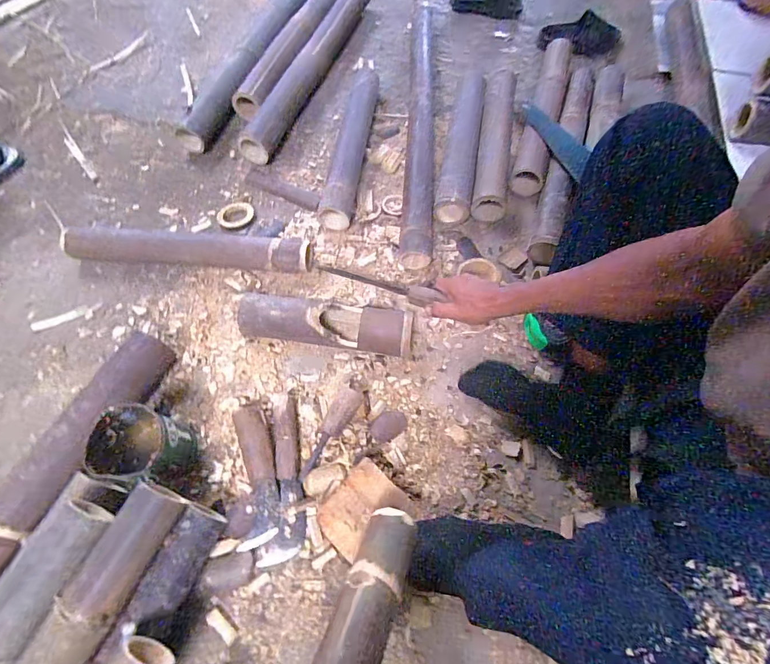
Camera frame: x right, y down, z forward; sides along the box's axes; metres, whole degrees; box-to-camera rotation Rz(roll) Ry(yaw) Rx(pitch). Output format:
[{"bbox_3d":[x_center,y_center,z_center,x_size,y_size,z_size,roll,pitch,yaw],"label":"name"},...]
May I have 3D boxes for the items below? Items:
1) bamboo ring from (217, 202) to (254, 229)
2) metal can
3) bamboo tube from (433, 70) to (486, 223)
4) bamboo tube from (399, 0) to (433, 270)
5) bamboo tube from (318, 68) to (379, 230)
[{"bbox_3d":[-0.324,-0.254,0.860,0.080,0.020,0.071,-26,66,-14],"label":"bamboo ring"},{"bbox_3d":[-0.359,0.171,0.587,0.107,0.105,0.102,0,63,-1],"label":"metal can"},{"bbox_3d":[0.188,-0.459,0.953,0.072,0.069,0.494,10,63,4],"label":"bamboo tube"},{"bbox_3d":[0.090,-0.536,0.995,0.068,0.071,0.985,3,63,1],"label":"bamboo tube"},{"bbox_3d":[-0.080,-0.418,0.926,0.072,0.069,0.420,9,63,3],"label":"bamboo tube"}]

